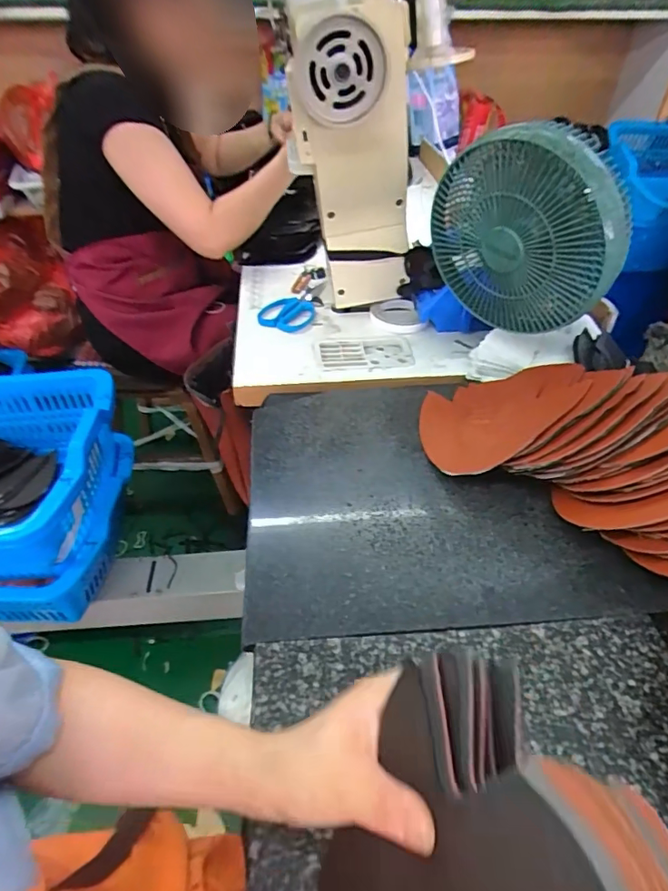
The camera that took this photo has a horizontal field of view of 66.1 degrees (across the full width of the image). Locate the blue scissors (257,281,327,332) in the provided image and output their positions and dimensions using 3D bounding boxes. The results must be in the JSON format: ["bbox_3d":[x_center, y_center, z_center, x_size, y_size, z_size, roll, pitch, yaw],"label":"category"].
[{"bbox_3d":[-0.065,-0.242,0.874,0.087,0.016,0.146,15,44,16],"label":"blue scissors"}]

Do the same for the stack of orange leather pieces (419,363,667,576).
[{"bbox_3d":[0.287,-0.005,0.529,0.418,0.141,0.209,26,48,26],"label":"stack of orange leather pieces"}]

